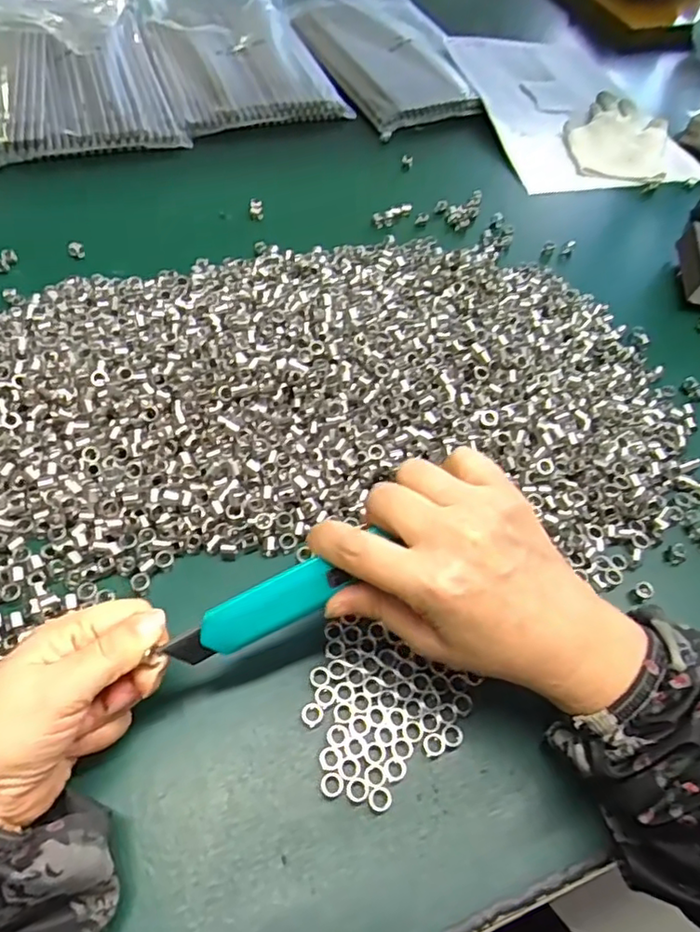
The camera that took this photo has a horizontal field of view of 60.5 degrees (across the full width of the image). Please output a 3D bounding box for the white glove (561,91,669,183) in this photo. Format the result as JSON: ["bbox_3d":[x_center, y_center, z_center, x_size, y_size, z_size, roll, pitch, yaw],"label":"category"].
[{"bbox_3d":[0.289,-0.357,0.650,0.107,0.022,0.156,18,57,7],"label":"white glove"}]

